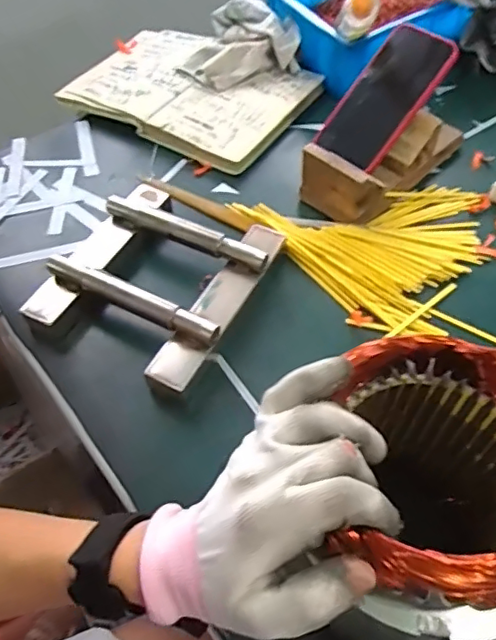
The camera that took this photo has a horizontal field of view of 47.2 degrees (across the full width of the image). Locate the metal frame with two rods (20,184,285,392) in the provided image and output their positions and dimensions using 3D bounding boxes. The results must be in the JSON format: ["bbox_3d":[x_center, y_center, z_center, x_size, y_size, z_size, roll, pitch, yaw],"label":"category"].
[{"bbox_3d":[-0.088,-0.047,0.547,0.188,0.044,0.203,23,57,18],"label":"metal frame with two rods"}]

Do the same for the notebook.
[{"bbox_3d":[-0.077,-0.301,0.737,0.282,0.027,0.200,26,58,20],"label":"notebook"}]

